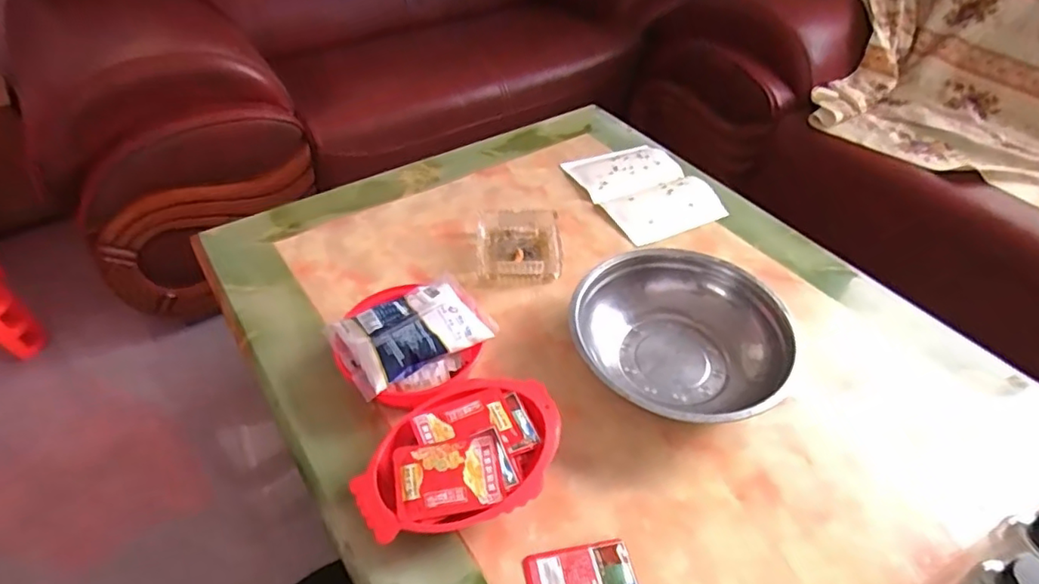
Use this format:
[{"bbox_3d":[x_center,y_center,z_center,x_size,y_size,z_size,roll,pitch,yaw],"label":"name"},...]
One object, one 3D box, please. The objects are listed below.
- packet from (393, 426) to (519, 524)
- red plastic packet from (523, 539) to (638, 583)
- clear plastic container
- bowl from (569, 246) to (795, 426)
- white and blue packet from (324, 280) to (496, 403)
[{"bbox_3d":[-0.063,0.176,0.573,0.111,0.013,0.073,-12,56,-13],"label":"packet"},{"bbox_3d":[0.058,0.266,0.548,0.099,0.006,0.066,-5,46,-7],"label":"red plastic packet"},{"bbox_3d":[-0.002,-0.067,0.862,0.118,0.038,0.128,0,45,-1],"label":"clear plastic container"},{"bbox_3d":[0.193,0.048,0.718,0.243,0.091,0.227,1,45,-1],"label":"bowl"},{"bbox_3d":[-0.125,0.043,0.688,0.164,0.034,0.111,-26,51,-24],"label":"white and blue packet"}]

